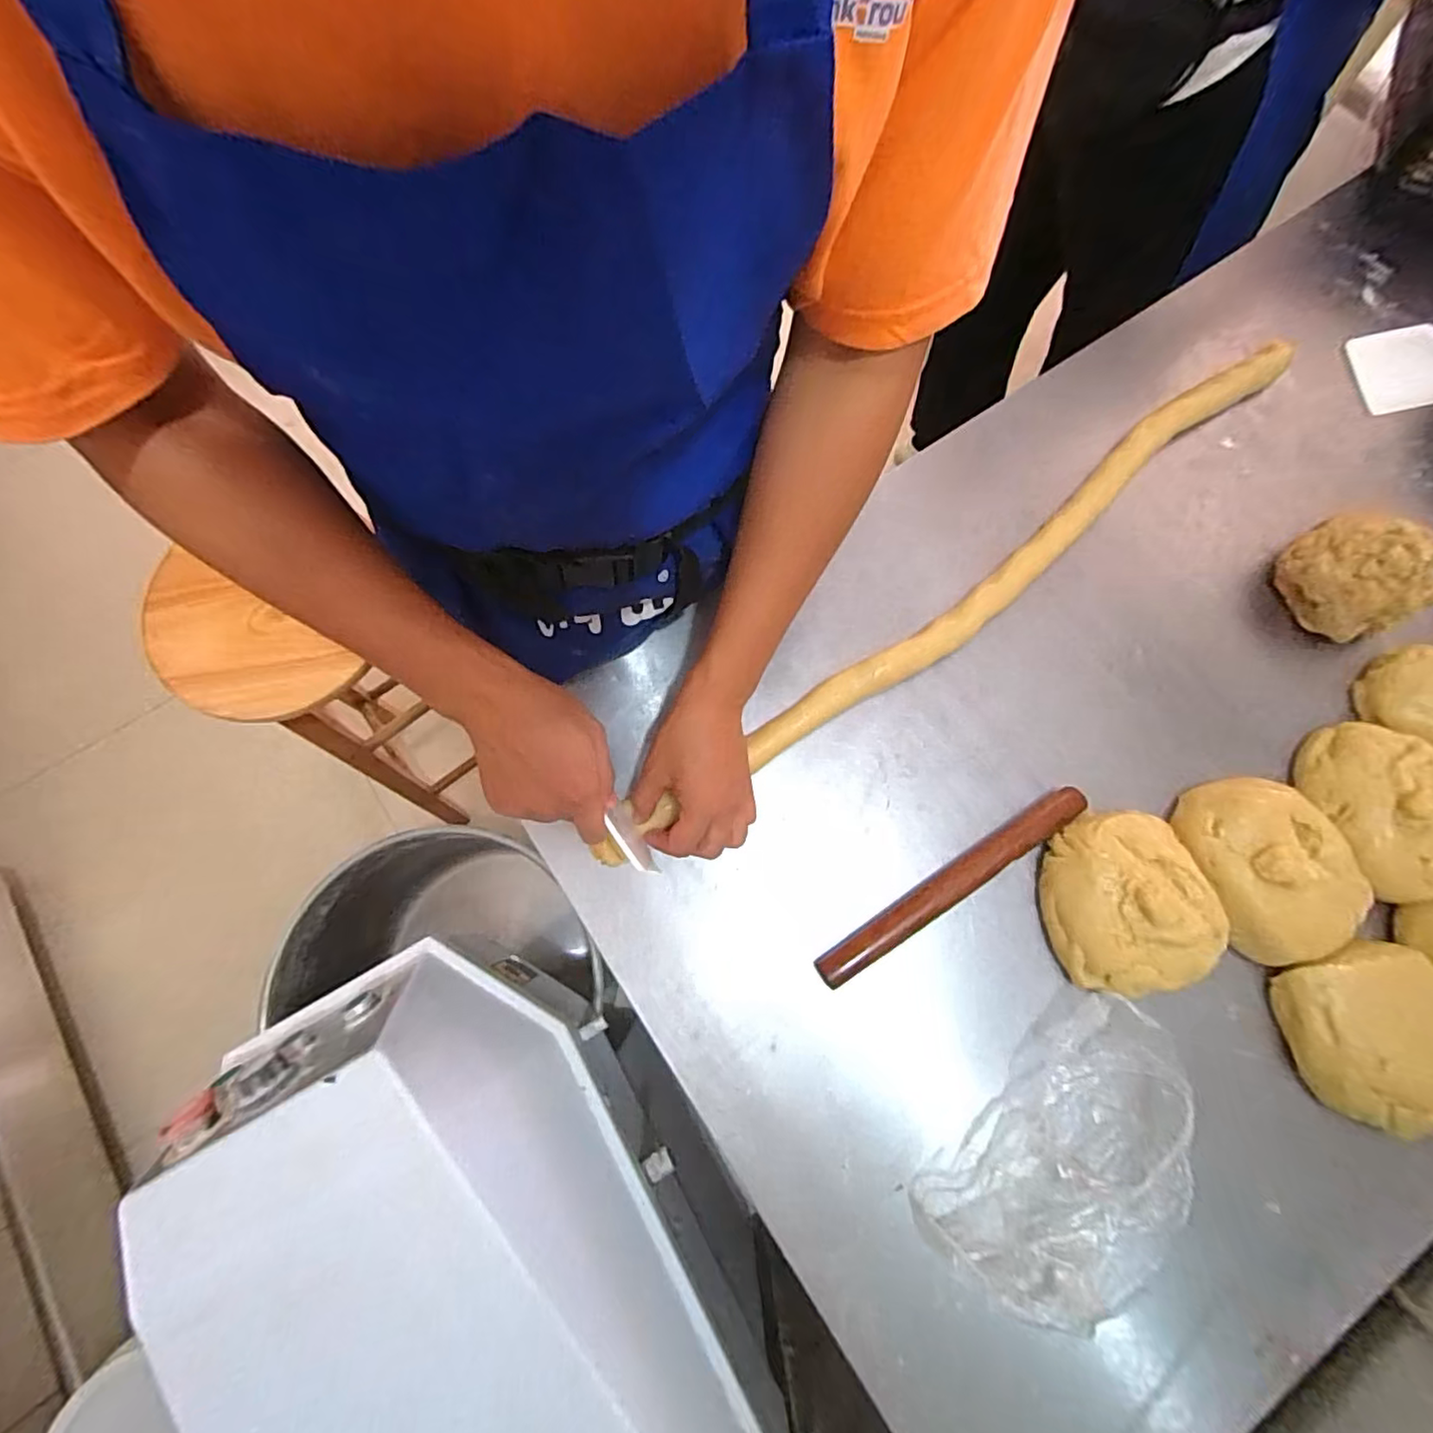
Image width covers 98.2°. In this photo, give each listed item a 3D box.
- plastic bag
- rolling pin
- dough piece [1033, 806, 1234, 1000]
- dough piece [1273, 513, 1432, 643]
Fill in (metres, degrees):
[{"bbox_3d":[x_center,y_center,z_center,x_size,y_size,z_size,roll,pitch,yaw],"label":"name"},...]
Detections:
[{"bbox_3d":[0.276,0.338,0.473,0.128,0.065,0.237,41,80,10],"label":"plastic bag"},{"bbox_3d":[0.207,0.147,0.545,0.275,0.021,0.029,-32,77,-7],"label":"rolling pin"},{"bbox_3d":[0.346,0.154,0.525,0.132,0.054,0.144,-17,76,-3],"label":"dough piece"},{"bbox_3d":[0.605,-0.136,0.586,0.100,0.074,0.109,-25,77,-5],"label":"dough piece"}]

